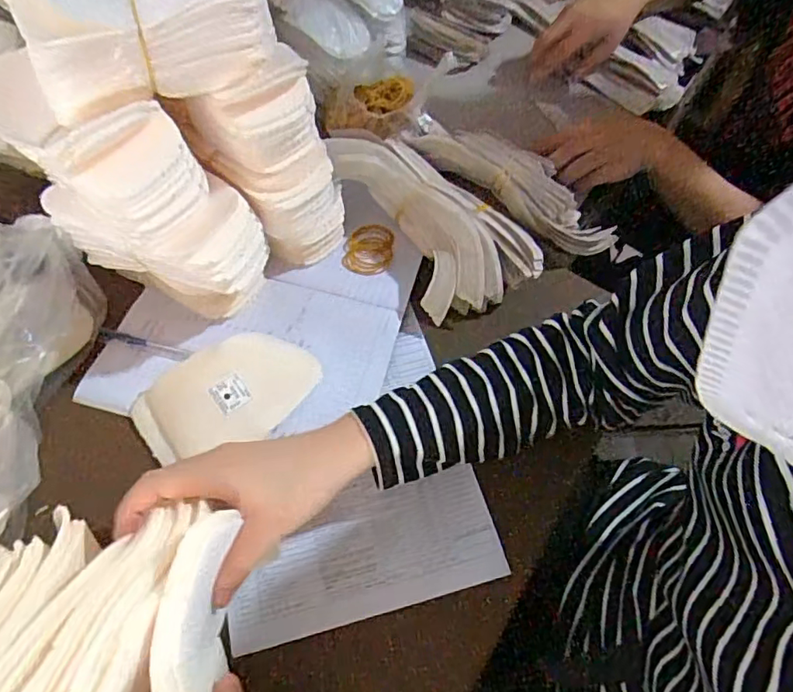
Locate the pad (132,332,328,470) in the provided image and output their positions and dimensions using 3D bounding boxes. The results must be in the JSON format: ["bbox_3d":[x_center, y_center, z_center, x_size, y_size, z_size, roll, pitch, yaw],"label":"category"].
[{"bbox_3d":[-0.146,0.036,0.485,0.155,0.029,0.095,-27,63,-20],"label":"pad"}]

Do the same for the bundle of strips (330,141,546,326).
[{"bbox_3d":[0.023,-0.130,0.555,0.241,0.055,0.126,45,64,5],"label":"bundle of strips"}]

